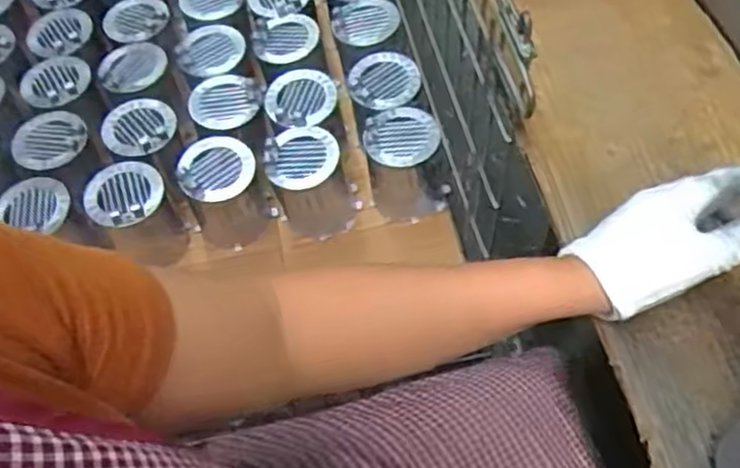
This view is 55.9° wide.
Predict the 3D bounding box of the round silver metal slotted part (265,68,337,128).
[{"bbox_3d":[-0.083,-0.164,0.839,0.083,0.010,0.086,-2,59,3],"label":"round silver metal slotted part"}]

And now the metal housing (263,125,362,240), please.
[{"bbox_3d":[-0.068,-0.060,0.853,0.099,0.119,0.088,-20,60,-7],"label":"metal housing"}]

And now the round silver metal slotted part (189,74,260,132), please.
[{"bbox_3d":[-0.175,-0.159,0.847,0.084,0.009,0.085,-2,59,3],"label":"round silver metal slotted part"}]

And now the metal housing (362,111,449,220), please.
[{"bbox_3d":[0.046,-0.085,0.847,0.097,0.112,0.092,-13,59,-3],"label":"metal housing"}]

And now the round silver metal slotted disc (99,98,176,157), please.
[{"bbox_3d":[-0.276,-0.126,0.828,0.086,0.015,0.076,-11,59,-2],"label":"round silver metal slotted disc"}]

